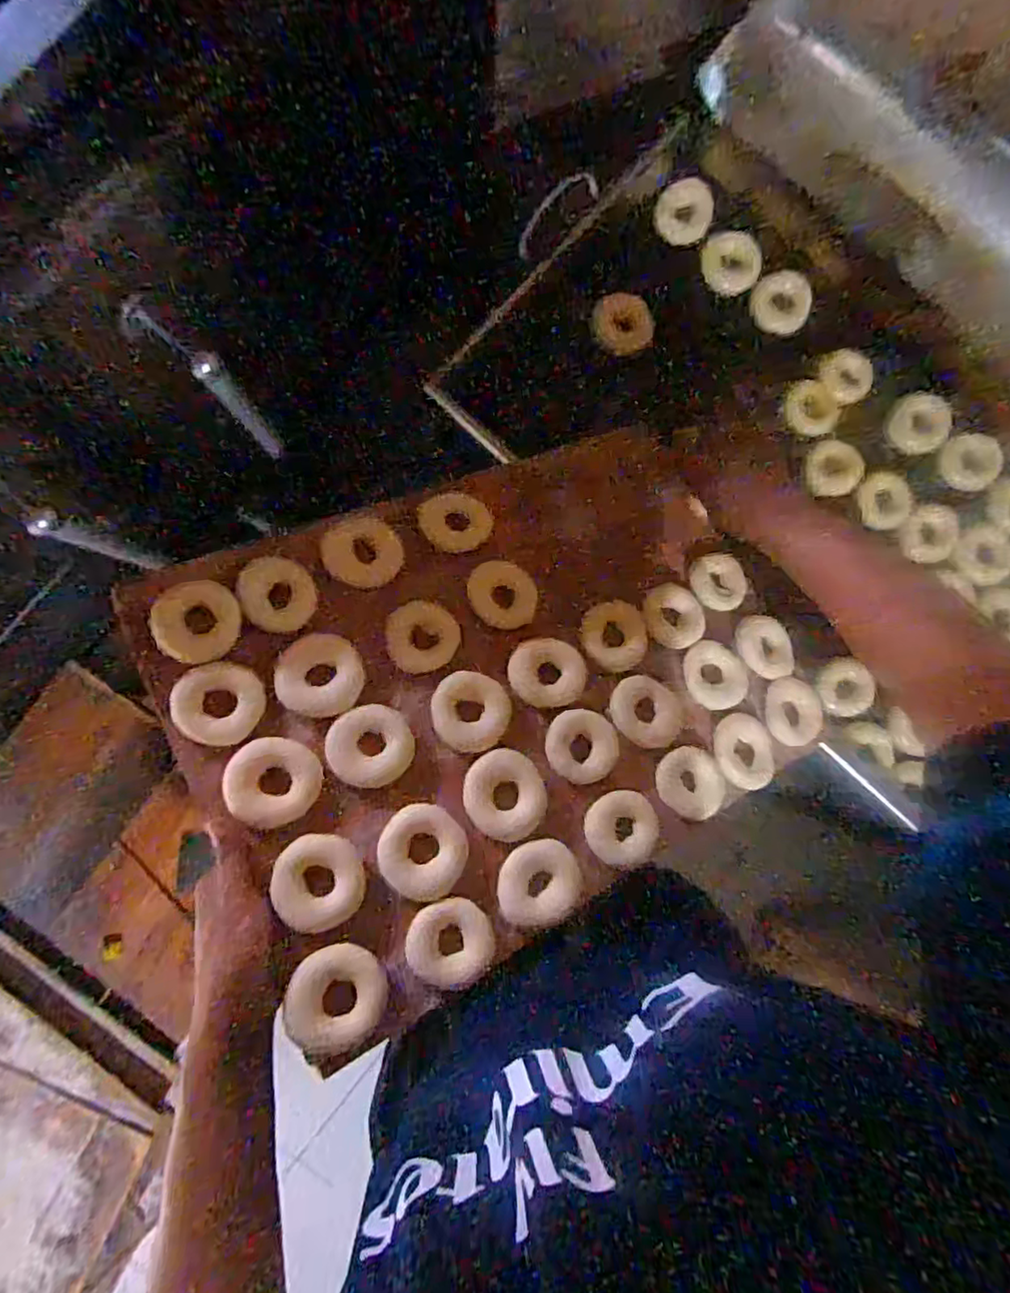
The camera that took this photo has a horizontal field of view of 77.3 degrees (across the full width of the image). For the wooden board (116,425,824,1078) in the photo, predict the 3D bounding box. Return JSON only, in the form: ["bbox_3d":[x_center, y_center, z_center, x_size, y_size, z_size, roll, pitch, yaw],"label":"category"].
[{"bbox_3d":[0.026,0.023,0.602,0.582,0.014,0.409,-23,79,-23],"label":"wooden board"}]

